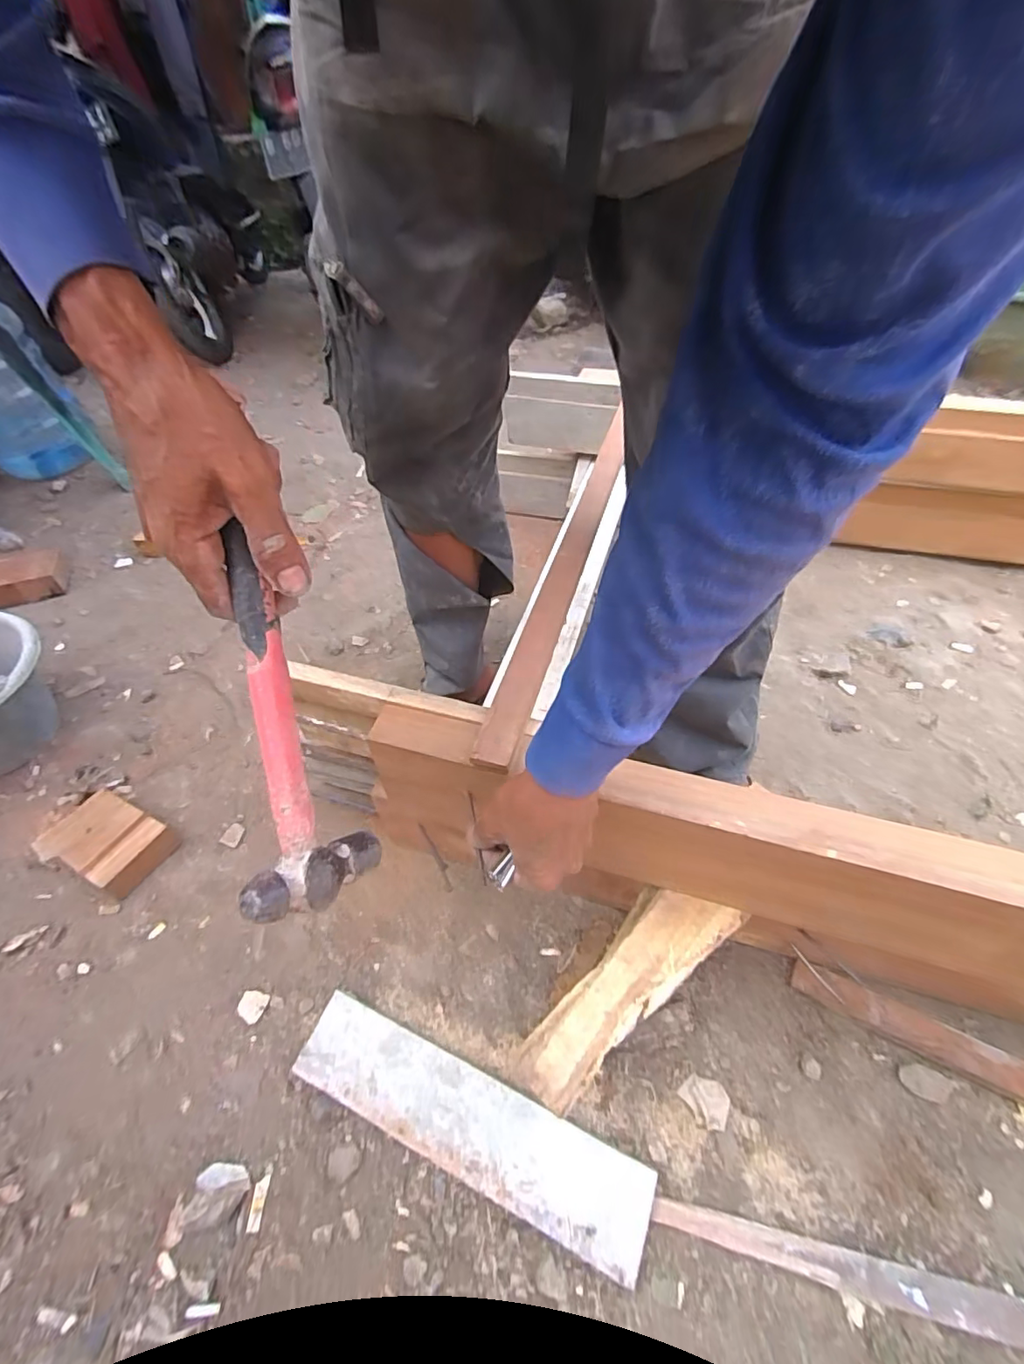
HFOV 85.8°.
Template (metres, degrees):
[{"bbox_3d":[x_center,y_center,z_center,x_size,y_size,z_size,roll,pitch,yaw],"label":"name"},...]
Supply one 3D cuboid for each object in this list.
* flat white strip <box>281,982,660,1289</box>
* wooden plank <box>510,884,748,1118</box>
[{"bbox_3d":[-0.045,0.410,0.518,0.343,0.008,0.076,18,54,18],"label":"flat white strip"},{"bbox_3d":[0.100,0.271,0.498,0.232,0.031,0.076,-35,54,-24],"label":"wooden plank"}]

